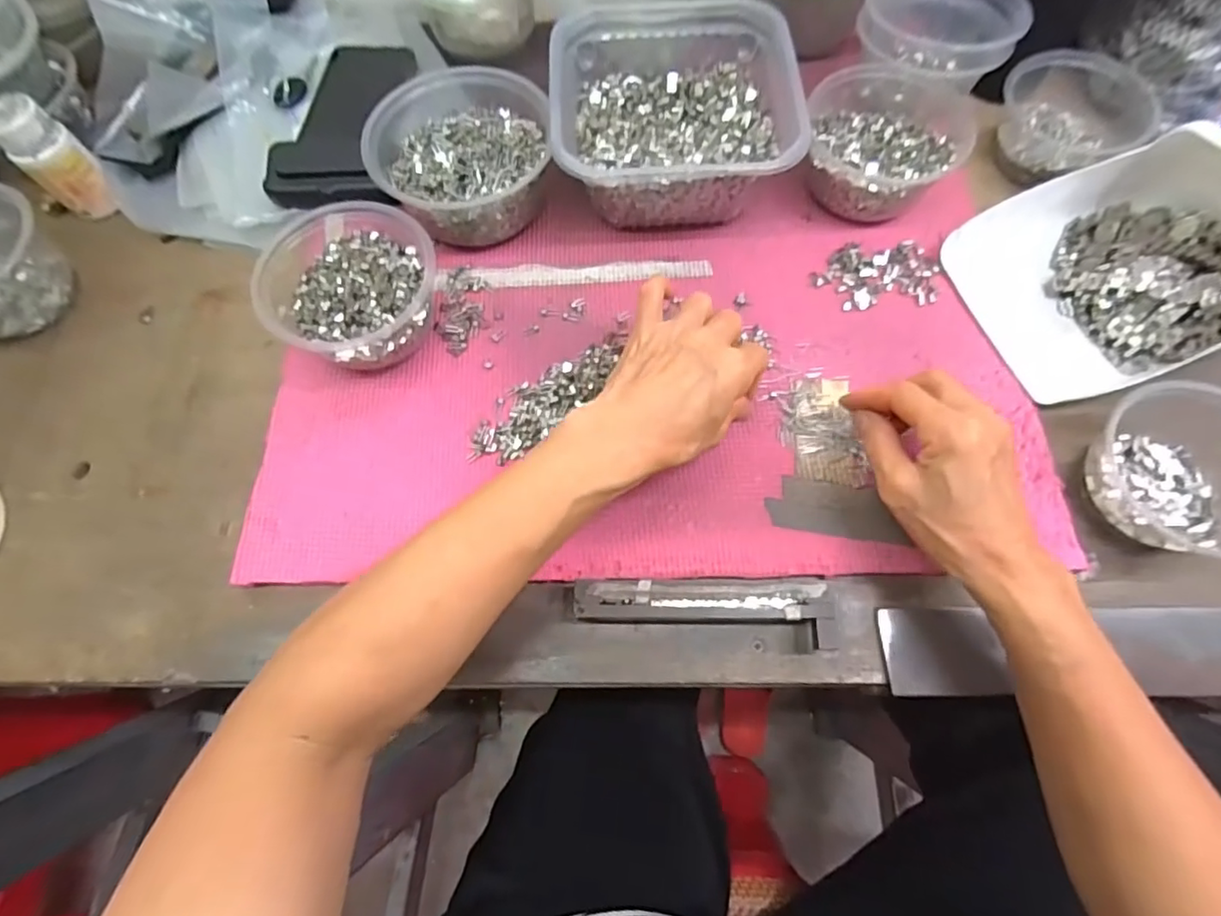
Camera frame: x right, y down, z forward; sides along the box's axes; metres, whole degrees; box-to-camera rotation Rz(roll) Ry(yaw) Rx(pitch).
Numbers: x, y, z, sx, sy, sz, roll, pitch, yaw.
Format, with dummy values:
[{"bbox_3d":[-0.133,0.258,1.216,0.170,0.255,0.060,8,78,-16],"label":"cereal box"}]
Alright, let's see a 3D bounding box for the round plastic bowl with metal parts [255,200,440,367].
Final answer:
[{"bbox_3d":[-0.175,-0.114,0.405,0.105,0.062,0.106,-1,69,2],"label":"round plastic bowl with metal parts"}]

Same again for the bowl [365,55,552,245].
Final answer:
[{"bbox_3d":[-0.109,-0.236,0.445,0.122,0.071,0.141,-2,69,1],"label":"bowl"}]

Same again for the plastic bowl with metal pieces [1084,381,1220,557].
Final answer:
[{"bbox_3d":[0.348,0.004,0.353,0.102,0.045,0.113,8,70,5],"label":"plastic bowl with metal pieces"}]

